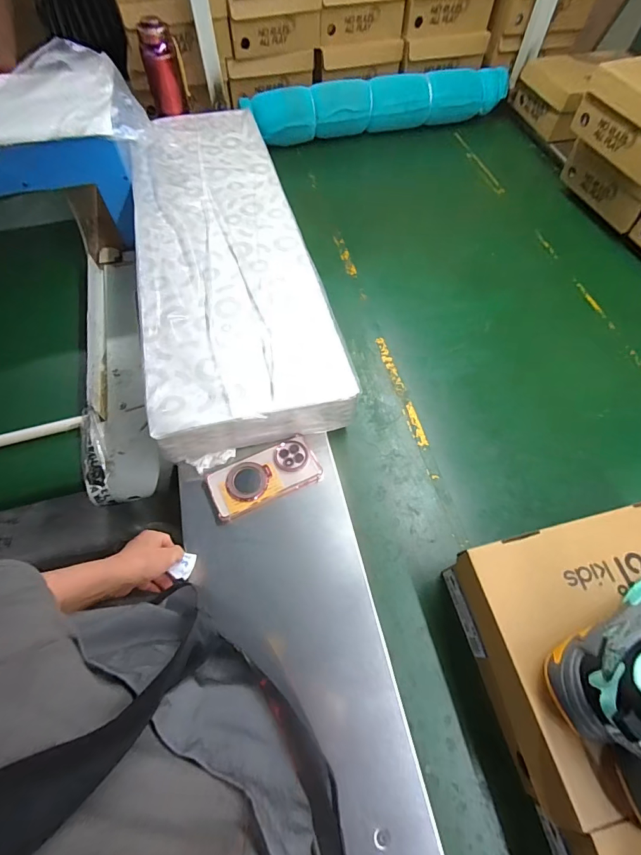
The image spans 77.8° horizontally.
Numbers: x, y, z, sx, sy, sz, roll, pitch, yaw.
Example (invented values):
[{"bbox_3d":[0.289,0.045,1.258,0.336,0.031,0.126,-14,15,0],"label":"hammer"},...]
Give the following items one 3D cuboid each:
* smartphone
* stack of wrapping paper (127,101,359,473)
[{"bbox_3d":[-0.082,0.070,0.587,0.160,0.017,0.076,-24,62,-14],"label":"smartphone"},{"bbox_3d":[-0.193,-0.349,0.781,0.295,0.096,0.840,-13,60,-8],"label":"stack of wrapping paper"}]

